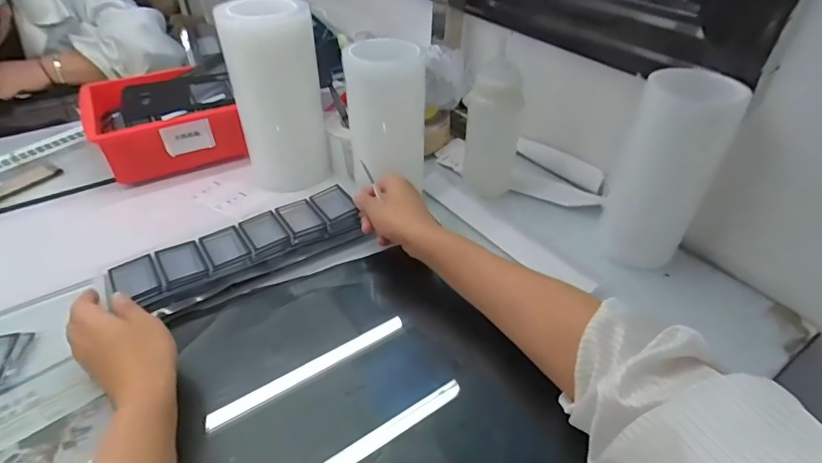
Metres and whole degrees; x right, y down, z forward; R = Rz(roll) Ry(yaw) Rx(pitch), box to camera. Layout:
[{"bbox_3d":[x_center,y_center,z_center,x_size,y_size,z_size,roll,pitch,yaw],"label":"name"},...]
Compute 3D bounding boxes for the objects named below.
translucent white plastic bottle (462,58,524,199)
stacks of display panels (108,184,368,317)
[{"bbox_3d":[0.113,-0.133,0.611,0.064,0.165,0.058,-10,41,-14],"label":"translucent white plastic bottle"},{"bbox_3d":[-0.186,0.022,0.531,0.277,0.038,0.084,-22,45,-26],"label":"stacks of display panels"}]

